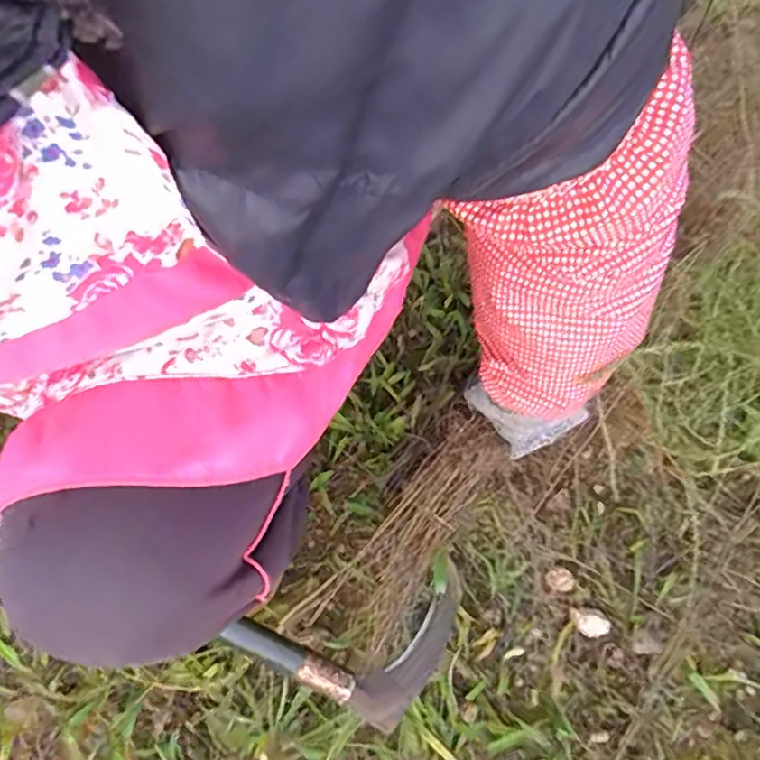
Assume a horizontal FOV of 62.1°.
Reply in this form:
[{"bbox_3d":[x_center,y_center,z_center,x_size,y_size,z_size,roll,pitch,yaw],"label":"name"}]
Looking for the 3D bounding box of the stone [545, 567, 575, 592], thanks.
[{"bbox_3d":[0.184,0.204,0.646,0.026,0.008,0.024,0,75,-1],"label":"stone"}]

